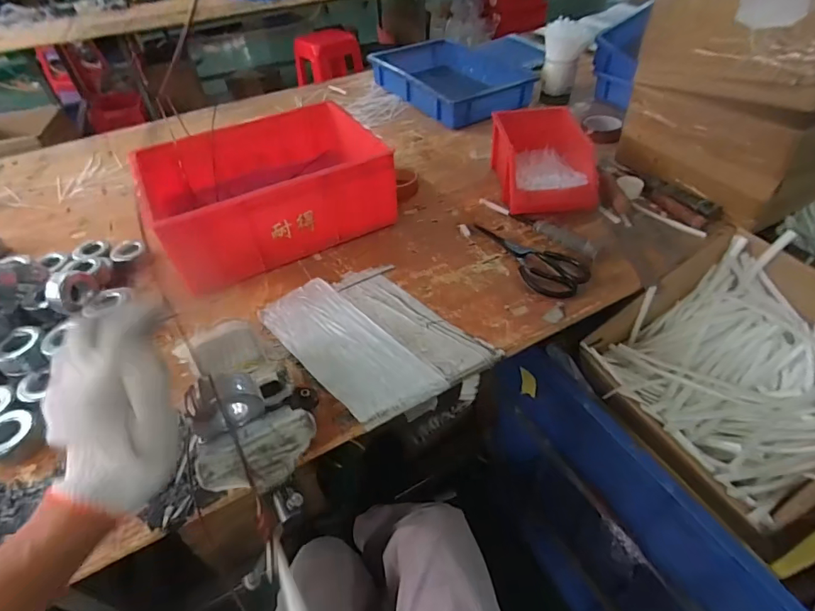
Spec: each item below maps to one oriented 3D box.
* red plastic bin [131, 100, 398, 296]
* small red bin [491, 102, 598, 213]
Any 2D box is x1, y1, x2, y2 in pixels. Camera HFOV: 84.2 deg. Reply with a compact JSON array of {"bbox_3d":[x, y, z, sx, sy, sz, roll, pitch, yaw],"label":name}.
[{"bbox_3d":[-0.249,-0.221,0.846,0.402,0.147,0.322,-23,46,-17],"label":"red plastic bin"},{"bbox_3d":[0.260,-0.285,0.885,0.163,0.099,0.274,-3,44,3],"label":"small red bin"}]

